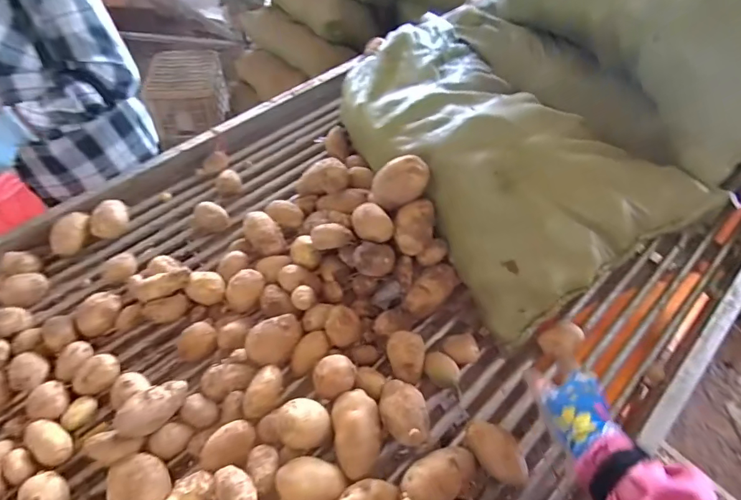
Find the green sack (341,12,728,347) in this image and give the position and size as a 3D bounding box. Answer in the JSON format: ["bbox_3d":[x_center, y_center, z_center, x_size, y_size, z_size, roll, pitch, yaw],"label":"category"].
[{"bbox_3d":[0.233,-0.214,0.866,0.385,0.211,0.662,-20,52,-20],"label":"green sack"}]

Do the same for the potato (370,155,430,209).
[{"bbox_3d":[0.051,-0.119,0.761,0.105,0.074,0.052,-27,9,15],"label":"potato"}]

